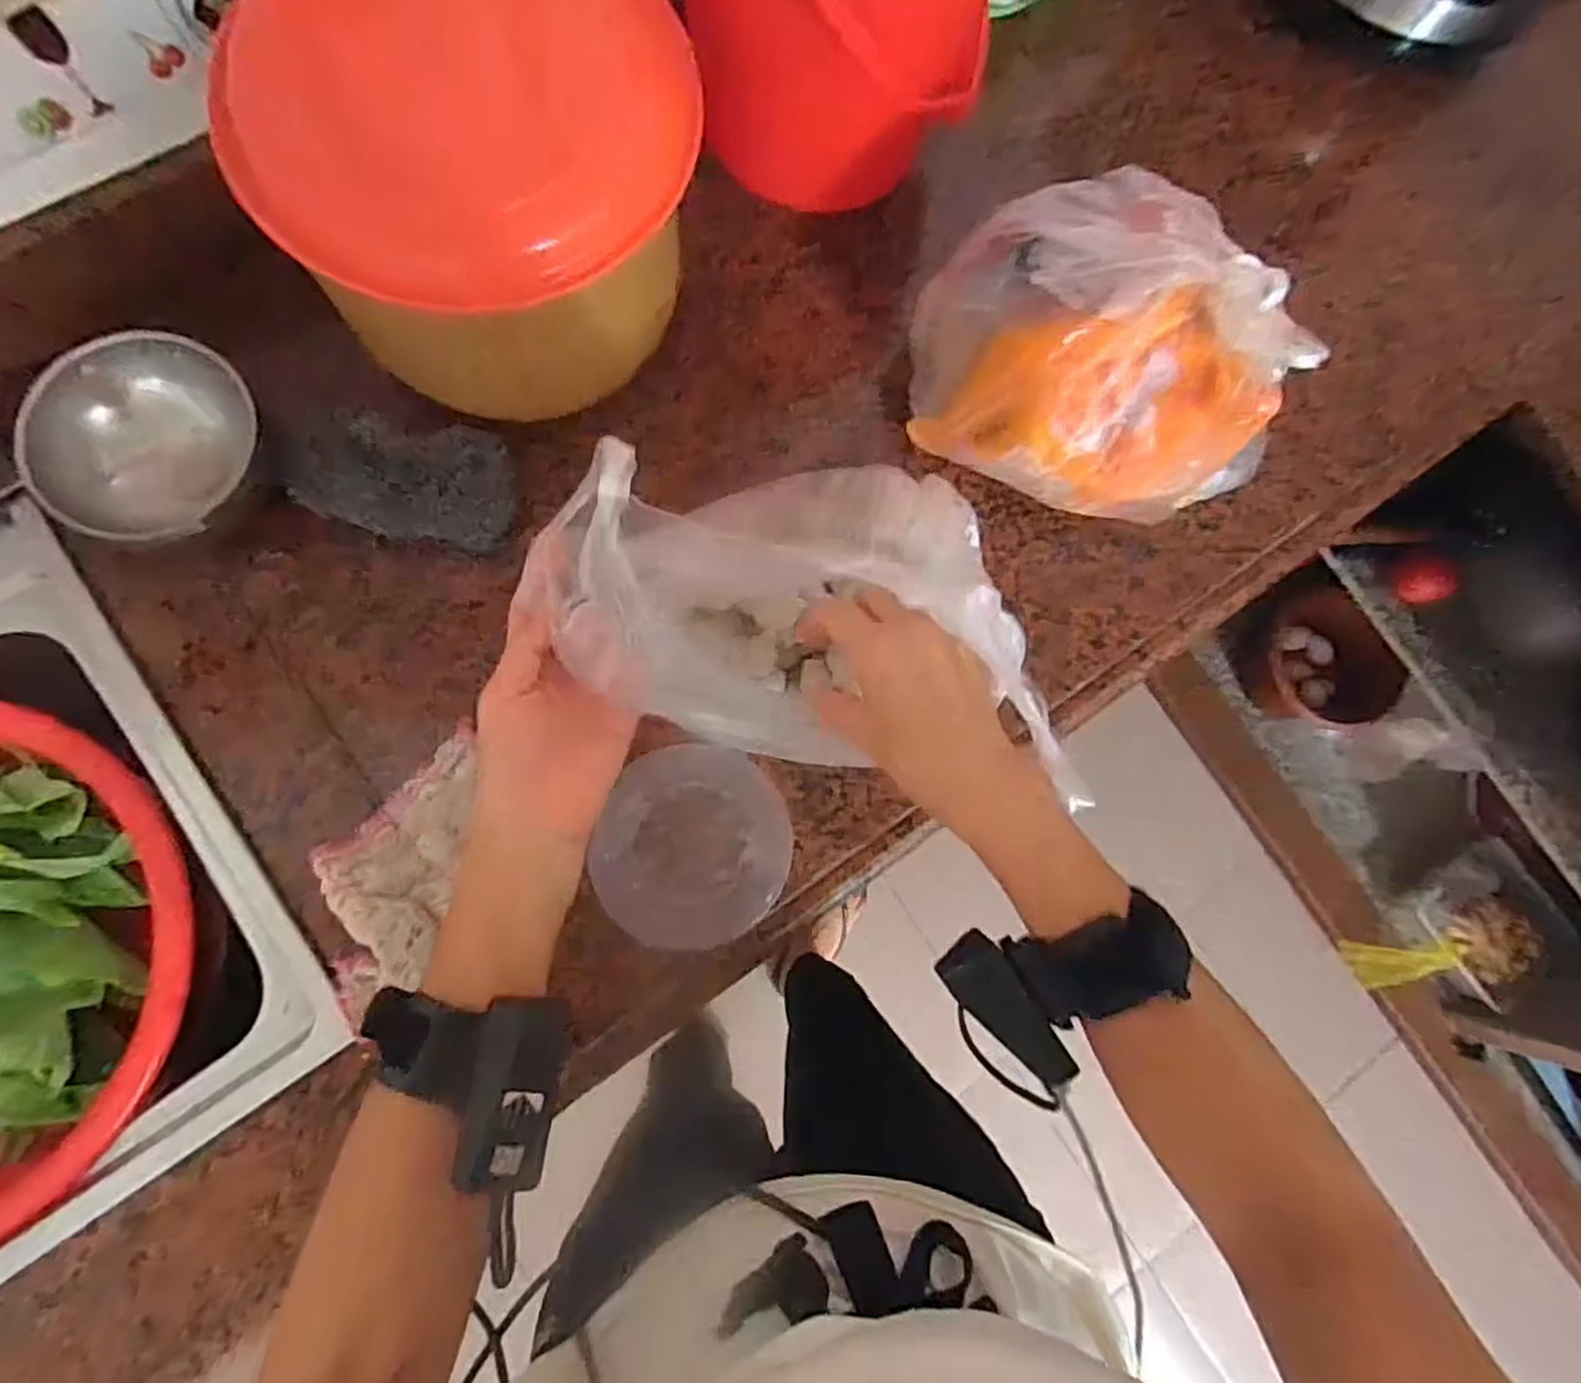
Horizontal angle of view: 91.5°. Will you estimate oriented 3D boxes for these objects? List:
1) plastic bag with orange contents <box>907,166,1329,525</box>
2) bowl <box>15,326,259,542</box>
[{"bbox_3d":[0.177,-0.196,0.474,0.130,0.170,0.205,-30,86,-9],"label":"plastic bag with orange contents"},{"bbox_3d":[-0.382,-0.149,0.461,0.102,0.051,0.123,28,80,-1],"label":"bowl"}]

